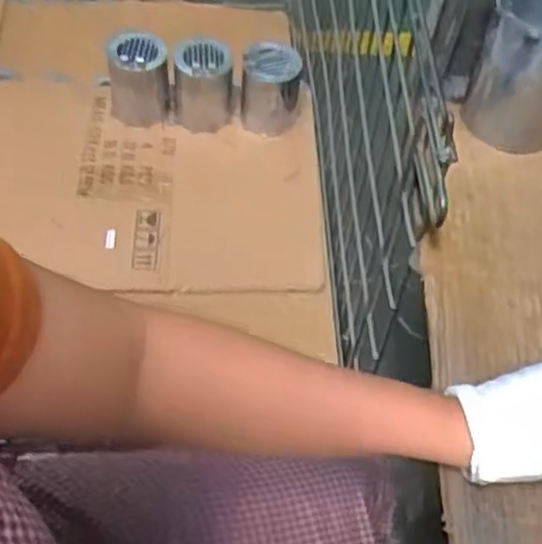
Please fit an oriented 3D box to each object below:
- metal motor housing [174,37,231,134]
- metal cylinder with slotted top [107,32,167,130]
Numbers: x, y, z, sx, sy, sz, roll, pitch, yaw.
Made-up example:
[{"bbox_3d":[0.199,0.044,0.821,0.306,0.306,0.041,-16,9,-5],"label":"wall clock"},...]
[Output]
[{"bbox_3d":[-0.105,-0.290,1.165,0.093,0.128,0.077,3,57,-1],"label":"metal motor housing"},{"bbox_3d":[-0.204,-0.298,1.160,0.091,0.113,0.089,-3,57,-5],"label":"metal cylinder with slotted top"}]

